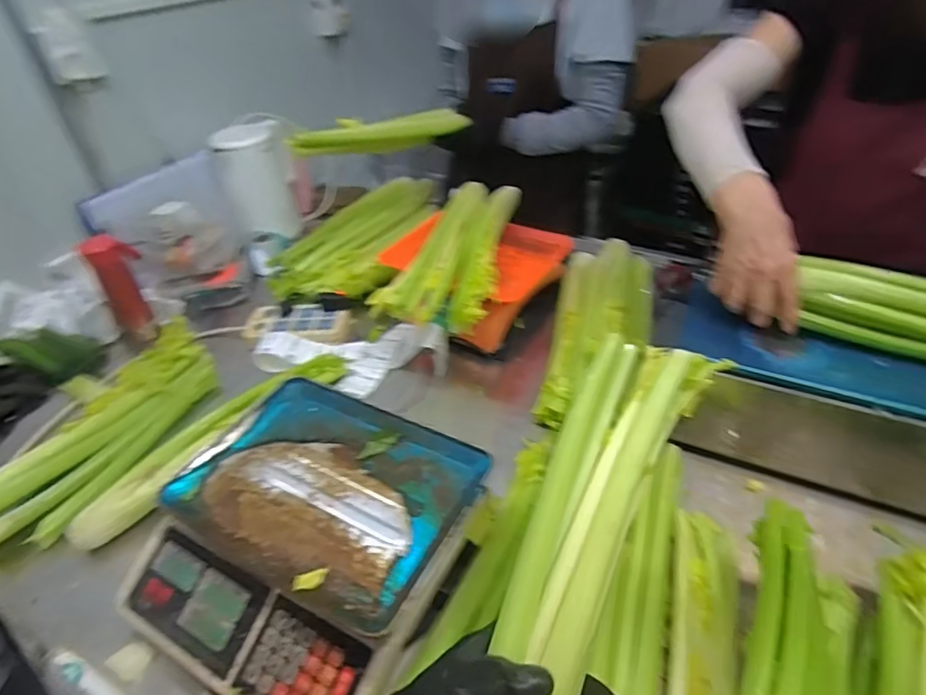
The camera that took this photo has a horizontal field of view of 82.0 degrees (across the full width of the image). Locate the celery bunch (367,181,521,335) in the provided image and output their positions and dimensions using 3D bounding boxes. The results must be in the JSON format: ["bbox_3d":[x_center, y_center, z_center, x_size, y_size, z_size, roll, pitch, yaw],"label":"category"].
[{"bbox_3d":[0.010,-0.177,0.940,0.181,0.055,0.421,10,42,18],"label":"celery bunch"}]

